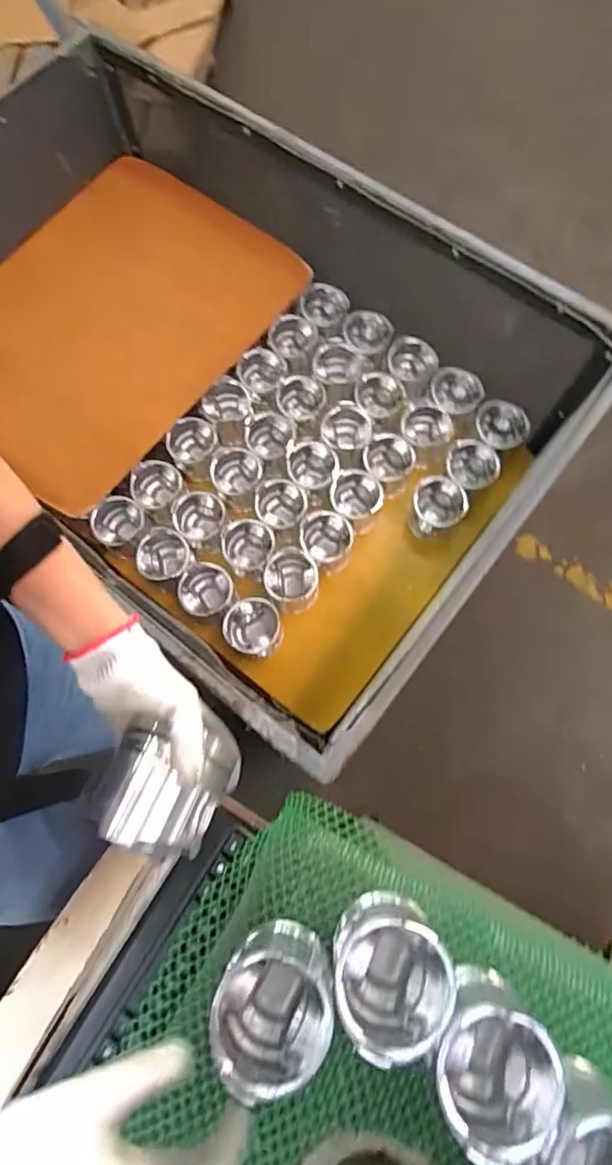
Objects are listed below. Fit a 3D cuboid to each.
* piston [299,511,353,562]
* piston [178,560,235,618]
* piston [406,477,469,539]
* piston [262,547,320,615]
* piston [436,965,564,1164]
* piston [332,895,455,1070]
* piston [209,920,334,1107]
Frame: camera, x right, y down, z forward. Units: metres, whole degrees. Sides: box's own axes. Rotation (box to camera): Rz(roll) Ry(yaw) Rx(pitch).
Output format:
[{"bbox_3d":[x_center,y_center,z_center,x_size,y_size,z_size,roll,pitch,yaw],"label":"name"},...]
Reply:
[{"bbox_3d":[0.036,-0.073,0.939,0.086,0.084,0.085,0,75,2],"label":"piston"},{"bbox_3d":[-0.168,0.017,0.925,0.091,0.063,0.086,11,76,5],"label":"piston"},{"bbox_3d":[0.229,-0.127,0.957,0.088,0.086,0.088,0,75,2],"label":"piston"},{"bbox_3d":[-0.024,-0.001,0.923,0.089,0.079,0.090,0,75,2],"label":"piston"},{"bbox_3d":[0.141,0.365,0.414,0.087,0.088,0.091,-5,75,0],"label":"piston"},{"bbox_3d":[0.068,0.310,0.445,0.090,0.102,0.095,0,75,2],"label":"piston"},{"bbox_3d":[-0.024,0.333,0.435,0.088,0.084,0.091,0,75,2],"label":"piston"}]

